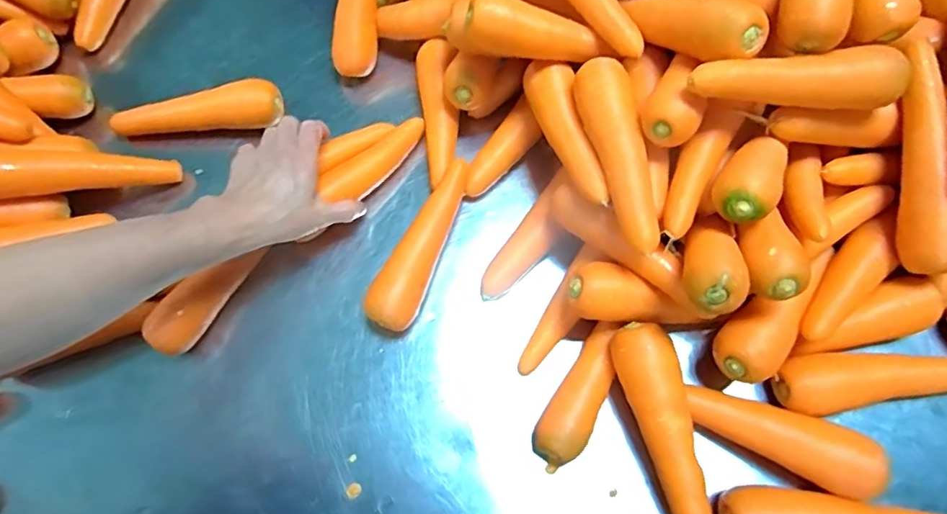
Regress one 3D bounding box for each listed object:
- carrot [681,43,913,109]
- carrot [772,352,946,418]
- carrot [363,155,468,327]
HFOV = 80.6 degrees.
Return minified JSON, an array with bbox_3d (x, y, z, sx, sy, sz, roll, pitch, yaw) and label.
[{"bbox_3d":[0.245,-0.140,0.427,0.171,0.045,0.038,-4,70,-1],"label":"carrot"},{"bbox_3d":[0.341,0.104,0.472,0.179,0.040,0.047,-6,70,-1],"label":"carrot"},{"bbox_3d":[-0.047,-0.014,0.527,0.041,0.050,0.175,21,72,8],"label":"carrot"}]

